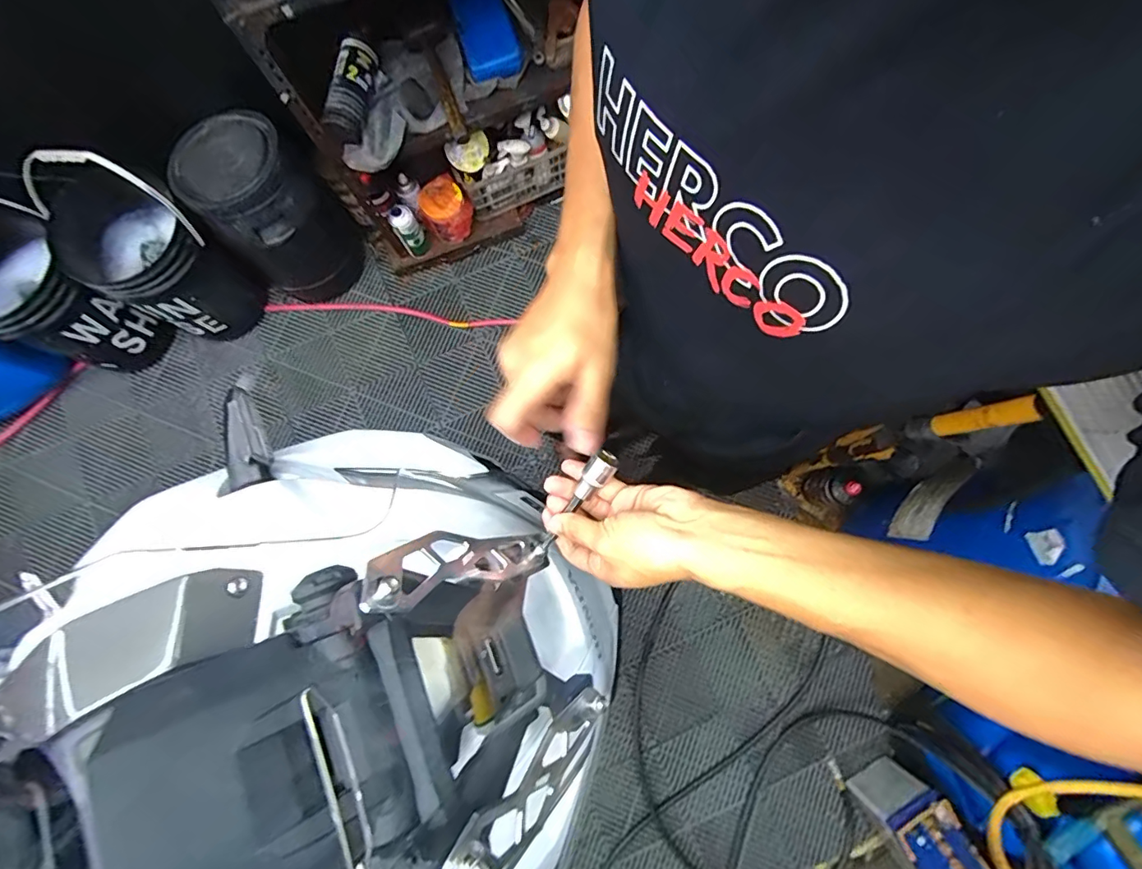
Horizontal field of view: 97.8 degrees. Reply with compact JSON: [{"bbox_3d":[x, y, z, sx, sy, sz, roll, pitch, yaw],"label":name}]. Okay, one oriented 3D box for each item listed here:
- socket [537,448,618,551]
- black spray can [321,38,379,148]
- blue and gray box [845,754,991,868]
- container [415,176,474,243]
[{"bbox_3d":[0.002,0.055,0.395,0.018,0.020,0.106,38,119,7],"label":"socket"},{"bbox_3d":[-0.491,-0.744,1.097,0.068,0.076,0.258,14,79,3],"label":"black spray can"},{"bbox_3d":[0.780,0.889,1.139,0.136,0.236,0.188,-33,80,-6],"label":"blue and gray box"},{"bbox_3d":[-0.350,-0.628,1.406,0.120,0.130,0.120,38,82,7],"label":"container"}]

